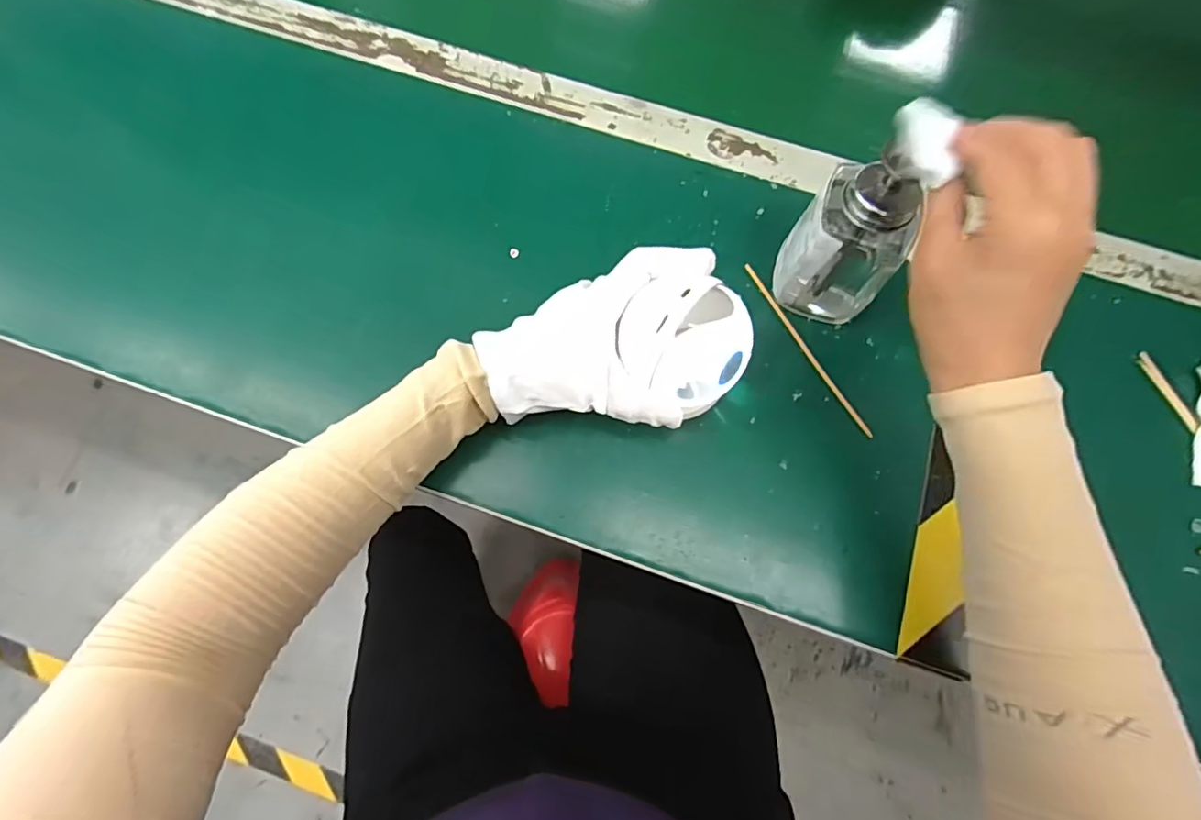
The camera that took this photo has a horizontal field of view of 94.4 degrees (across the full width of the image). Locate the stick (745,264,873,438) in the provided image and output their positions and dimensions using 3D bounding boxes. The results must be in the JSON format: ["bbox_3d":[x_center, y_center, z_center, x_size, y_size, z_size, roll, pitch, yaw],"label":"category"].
[{"bbox_3d":[0.138,-0.042,0.375,0.006,0.006,0.141,-28,74,-9],"label":"stick"}]

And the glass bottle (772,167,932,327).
[{"bbox_3d":[0.150,-0.098,0.342,0.071,0.104,0.048,29,74,9],"label":"glass bottle"}]

